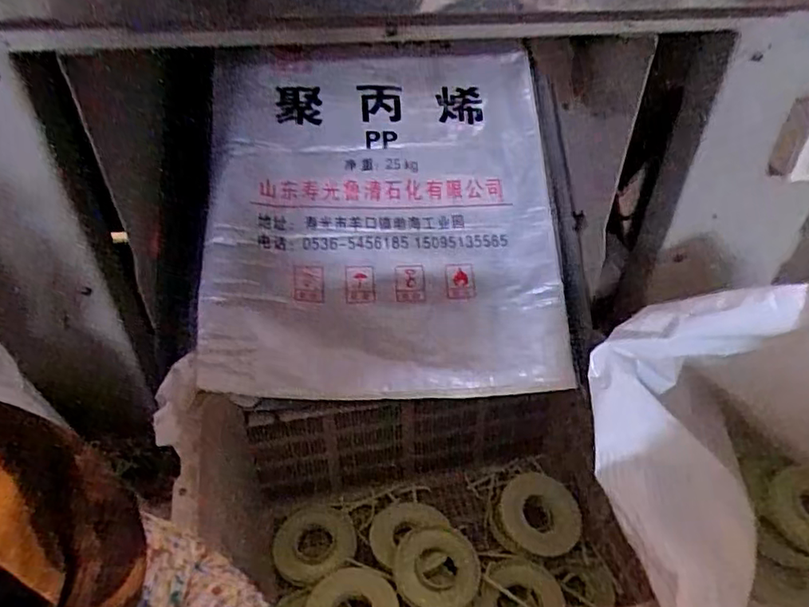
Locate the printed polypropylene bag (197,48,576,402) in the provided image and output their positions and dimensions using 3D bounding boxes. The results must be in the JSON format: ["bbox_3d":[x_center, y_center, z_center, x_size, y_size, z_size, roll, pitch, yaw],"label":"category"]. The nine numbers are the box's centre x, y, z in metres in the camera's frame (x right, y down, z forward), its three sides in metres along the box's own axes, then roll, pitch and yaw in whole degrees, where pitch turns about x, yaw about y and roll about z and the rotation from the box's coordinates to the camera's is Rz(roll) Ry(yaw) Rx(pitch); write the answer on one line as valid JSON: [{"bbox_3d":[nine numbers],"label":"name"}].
[{"bbox_3d":[-0.032,-0.135,0.921,0.531,0.078,0.554,-2,82,1],"label":"printed polypropylene bag"}]

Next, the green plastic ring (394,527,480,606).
[{"bbox_3d":[0.047,0.388,0.881,0.119,0.021,0.118,0,42,0],"label":"green plastic ring"}]

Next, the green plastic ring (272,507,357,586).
[{"bbox_3d":[-0.139,0.375,0.936,0.125,0.033,0.132,0,42,0],"label":"green plastic ring"}]

